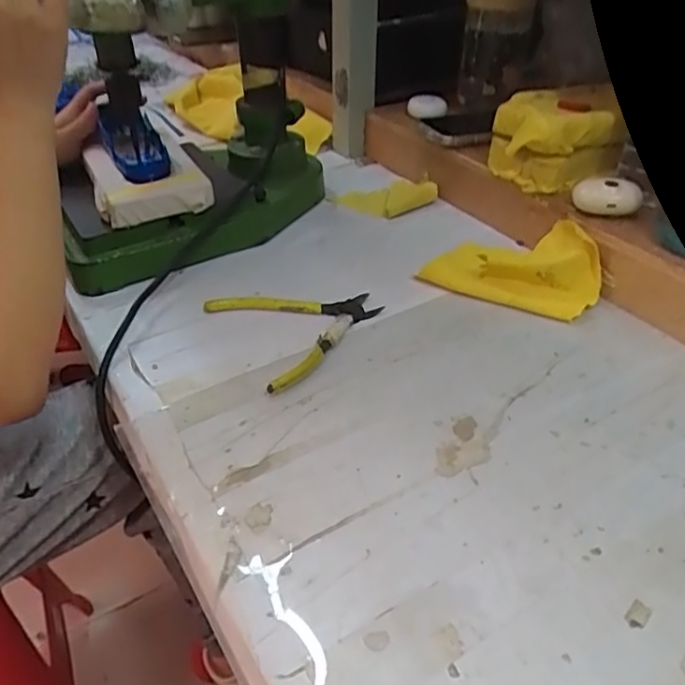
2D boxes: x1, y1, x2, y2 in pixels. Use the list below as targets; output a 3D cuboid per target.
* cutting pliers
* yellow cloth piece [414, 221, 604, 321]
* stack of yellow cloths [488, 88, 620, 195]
[{"bbox_3d":[-0.031,-0.018,0.544,0.135,0.015,0.133,-21,43,-25],"label":"cutting pliers"},{"bbox_3d":[0.164,-0.080,0.598,0.162,0.048,0.089,17,41,21],"label":"yellow cloth piece"},{"bbox_3d":[0.220,-0.212,0.653,0.110,0.072,0.102,-14,38,-16],"label":"stack of yellow cloths"}]

